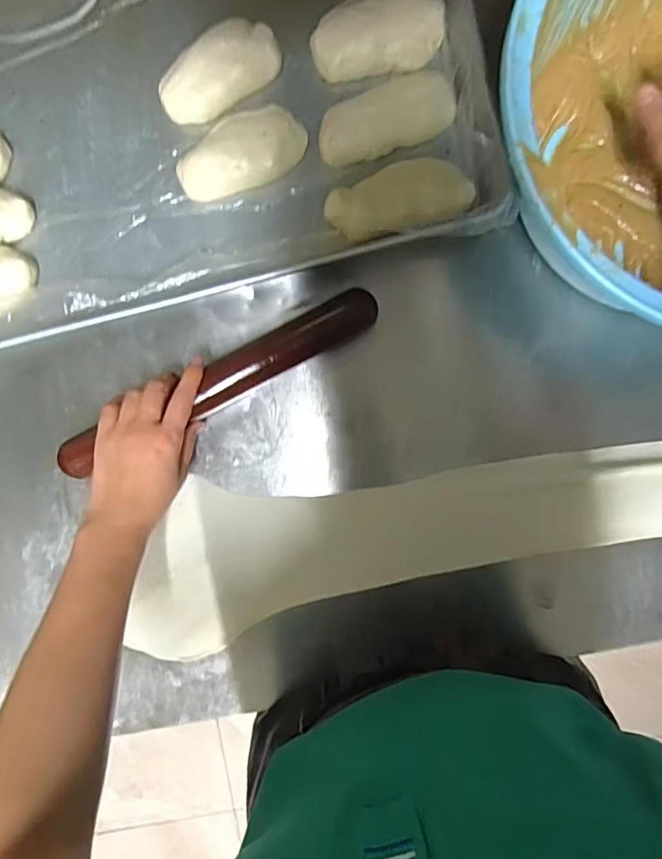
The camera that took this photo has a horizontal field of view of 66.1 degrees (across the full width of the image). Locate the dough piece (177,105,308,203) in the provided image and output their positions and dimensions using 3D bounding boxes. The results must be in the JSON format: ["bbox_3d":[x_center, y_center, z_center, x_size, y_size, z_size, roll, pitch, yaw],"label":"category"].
[{"bbox_3d":[-0.085,-0.259,0.472,0.121,0.026,0.063,-22,92,3],"label":"dough piece"}]

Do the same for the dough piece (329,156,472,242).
[{"bbox_3d":[0.061,-0.212,0.468,0.127,0.028,0.060,-10,92,2],"label":"dough piece"}]

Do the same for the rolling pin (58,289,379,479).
[{"bbox_3d":[-0.104,-0.042,0.475,0.321,0.032,0.038,-28,91,0],"label":"rolling pin"}]

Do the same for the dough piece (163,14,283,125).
[{"bbox_3d":[-0.103,-0.329,0.469,0.114,0.028,0.053,-32,91,3],"label":"dough piece"}]

